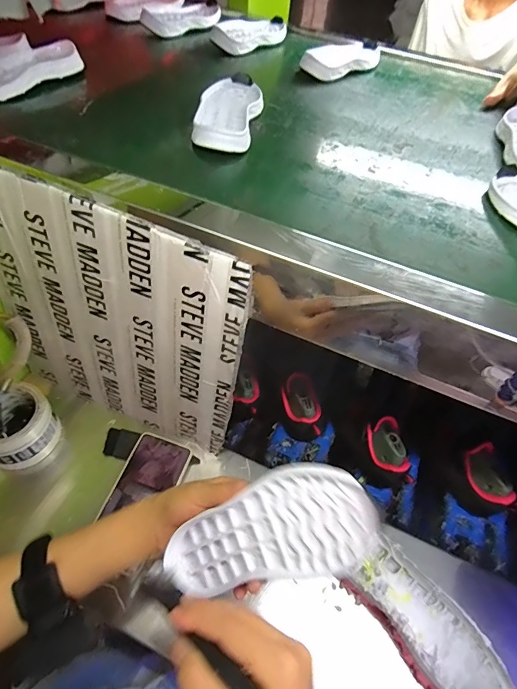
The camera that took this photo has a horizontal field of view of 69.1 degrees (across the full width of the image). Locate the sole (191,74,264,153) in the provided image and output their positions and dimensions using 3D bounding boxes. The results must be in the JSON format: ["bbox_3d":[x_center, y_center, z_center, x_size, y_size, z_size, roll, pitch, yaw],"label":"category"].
[{"bbox_3d":[-0.036,-0.302,0.483,0.077,0.025,0.200,4,48,-2],"label":"sole"}]

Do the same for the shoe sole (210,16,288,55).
[{"bbox_3d":[-0.014,-0.592,0.715,0.108,0.030,0.200,16,48,8],"label":"shoe sole"}]

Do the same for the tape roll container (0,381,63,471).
[{"bbox_3d":[-0.330,0.116,0.514,0.089,0.083,0.093,3,48,-3],"label":"tape roll container"}]

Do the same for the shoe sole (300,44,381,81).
[{"bbox_3d":[0.156,-0.502,0.659,0.072,0.031,0.190,30,52,20],"label":"shoe sole"}]

